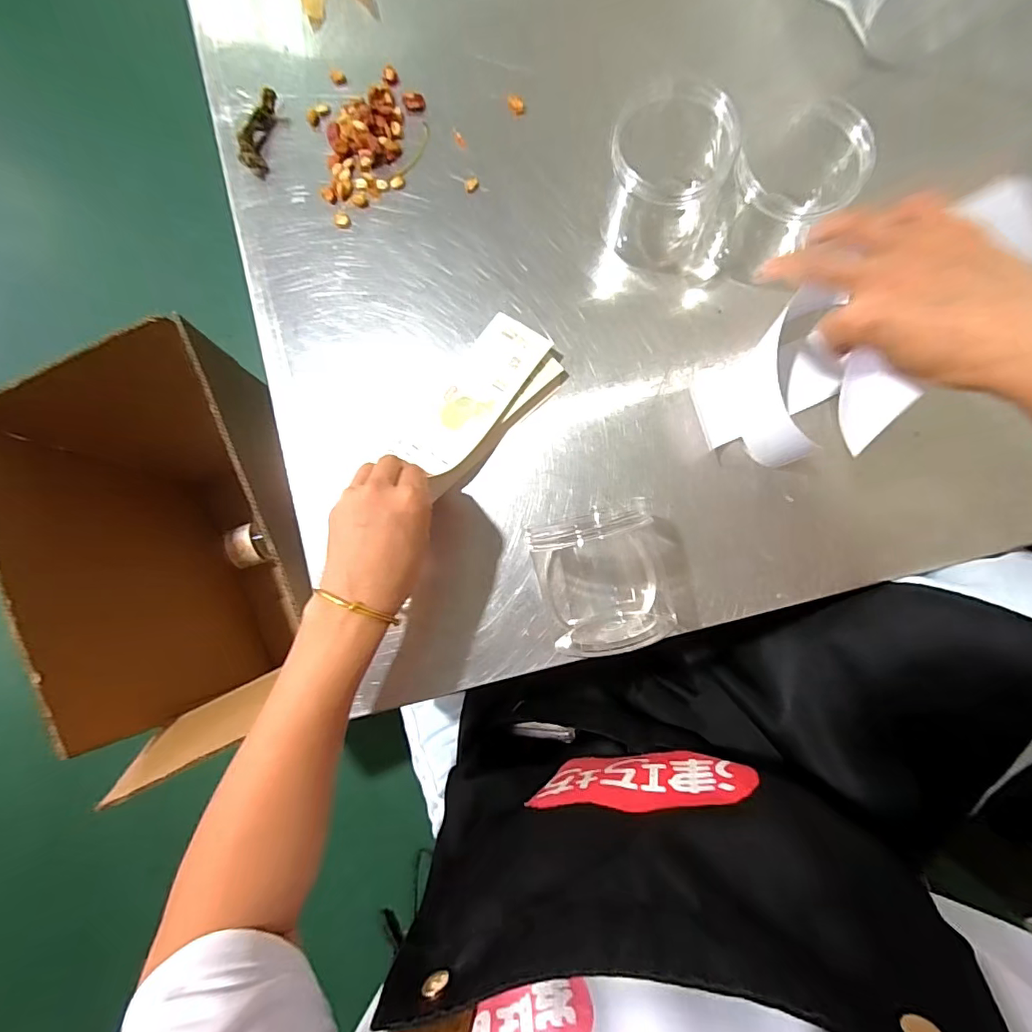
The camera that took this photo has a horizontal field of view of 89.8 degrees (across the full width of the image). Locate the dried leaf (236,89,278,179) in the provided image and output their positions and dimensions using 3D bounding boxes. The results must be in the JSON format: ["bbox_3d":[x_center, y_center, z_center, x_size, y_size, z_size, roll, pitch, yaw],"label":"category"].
[{"bbox_3d":[-0.226,-0.333,0.450,0.023,0.013,0.071,6,83,4],"label":"dried leaf"}]

